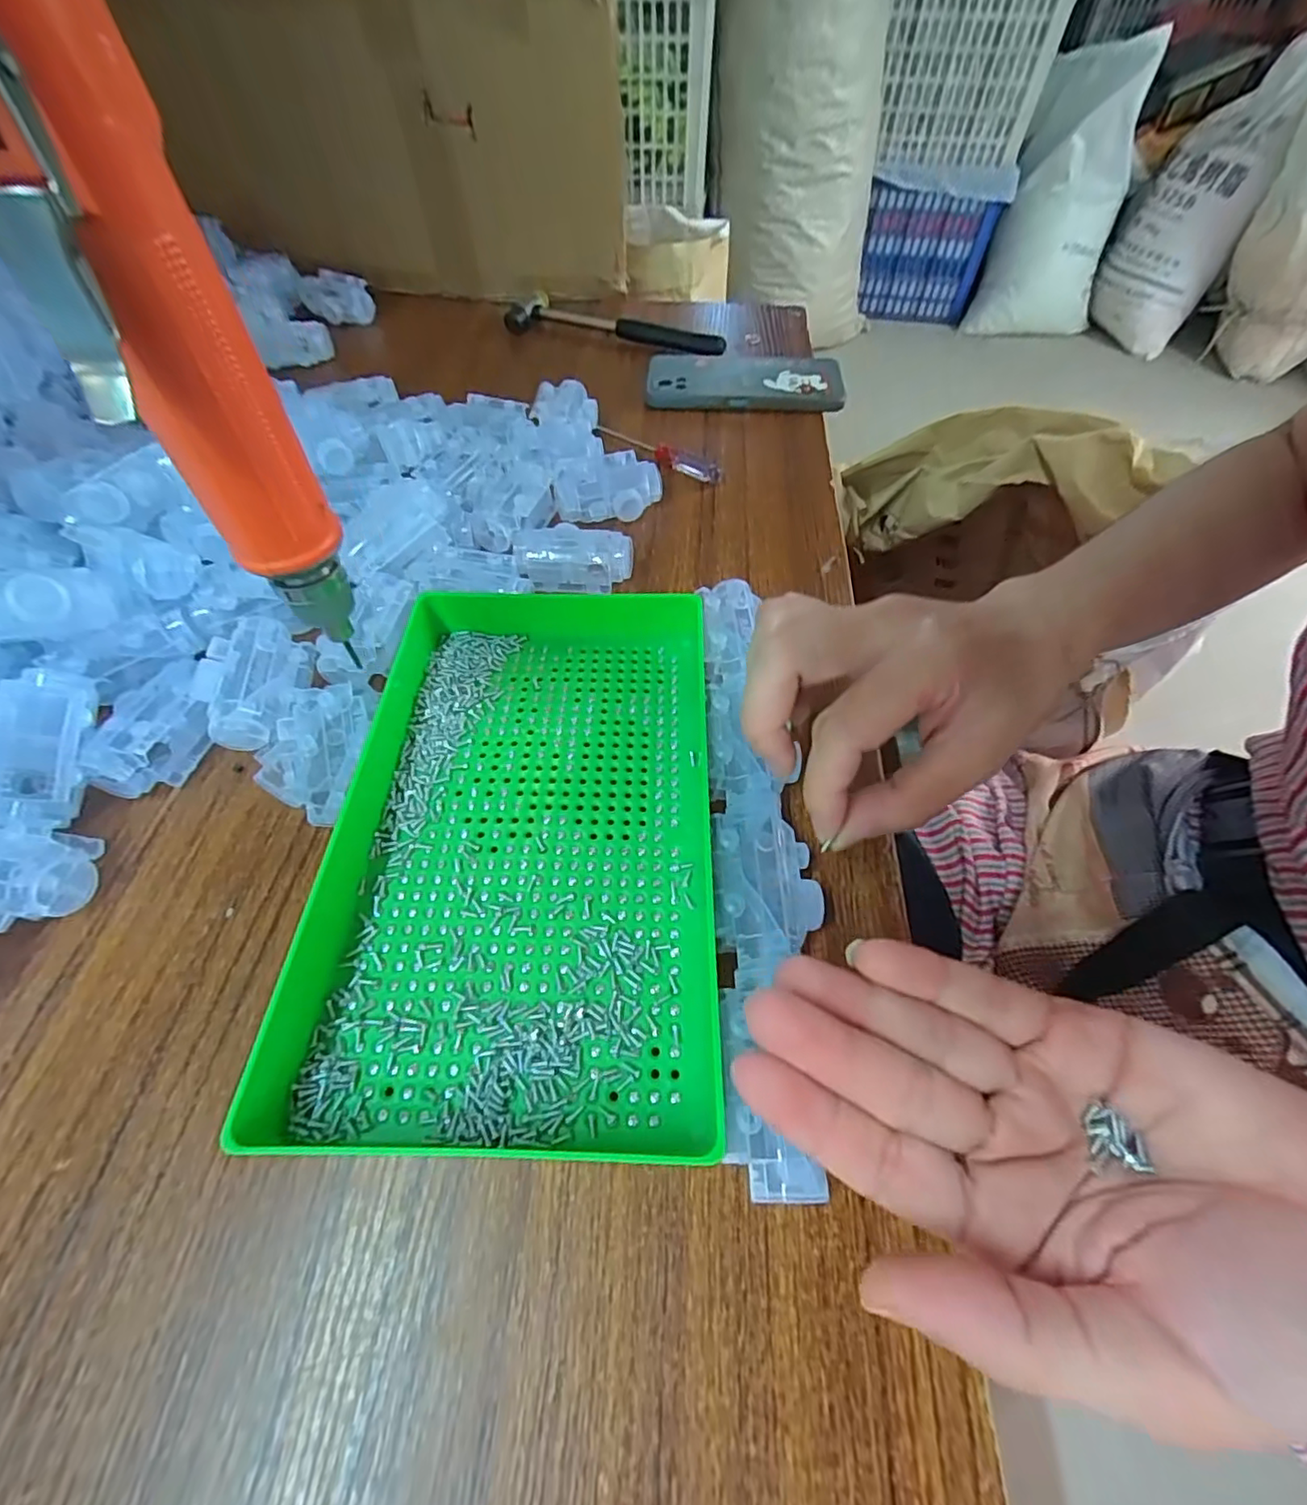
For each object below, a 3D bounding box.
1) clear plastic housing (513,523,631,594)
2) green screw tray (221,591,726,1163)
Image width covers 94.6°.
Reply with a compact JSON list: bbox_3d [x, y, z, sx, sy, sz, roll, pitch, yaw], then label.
[{"bbox_3d":[-0.048,-0.119,0.367,0.068,0.025,0.035,-5,55,-4],"label":"clear plastic housing"},{"bbox_3d":[-0.058,0.029,0.260,0.163,0.039,0.239,1,55,0],"label":"green screw tray"}]

